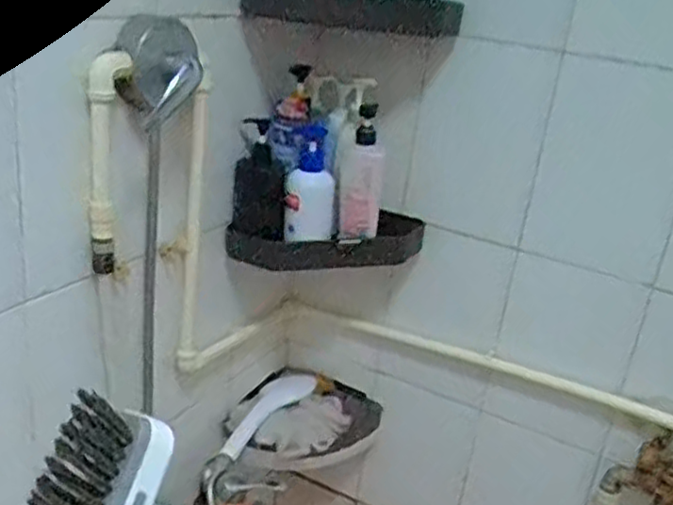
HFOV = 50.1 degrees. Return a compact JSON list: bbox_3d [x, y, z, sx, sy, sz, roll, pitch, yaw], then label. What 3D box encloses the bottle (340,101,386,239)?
[{"bbox_3d":[0.040,-0.114,1.048,0.061,0.182,0.058,8,23,0],"label":"bottle"}]

